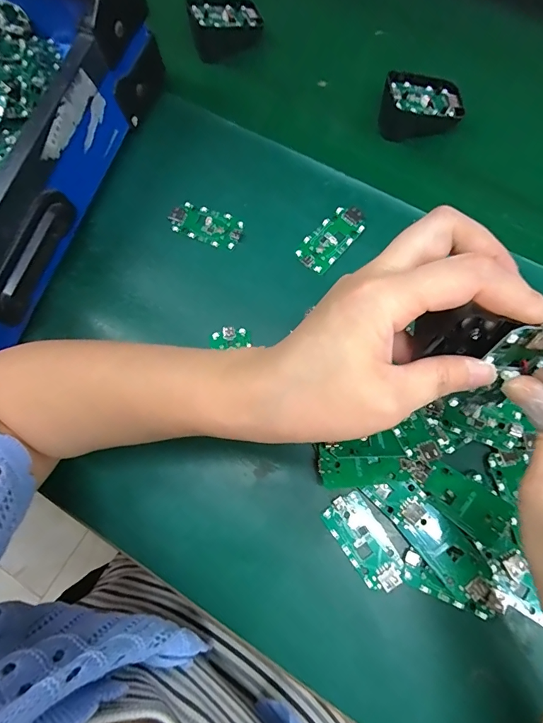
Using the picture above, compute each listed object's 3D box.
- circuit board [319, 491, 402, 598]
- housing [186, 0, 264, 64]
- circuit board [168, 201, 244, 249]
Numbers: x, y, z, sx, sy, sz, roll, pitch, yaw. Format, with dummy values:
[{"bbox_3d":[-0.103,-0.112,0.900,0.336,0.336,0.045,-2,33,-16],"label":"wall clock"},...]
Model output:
[{"bbox_3d":[0.063,0.123,0.281,0.031,0.004,0.064,-33,75,-6],"label":"circuit board"},{"bbox_3d":[-0.047,-0.333,0.405,0.073,0.041,0.040,-27,75,-4],"label":"housing"},{"bbox_3d":[-0.055,-0.117,0.353,0.061,0.007,0.032,23,77,9],"label":"circuit board"}]

